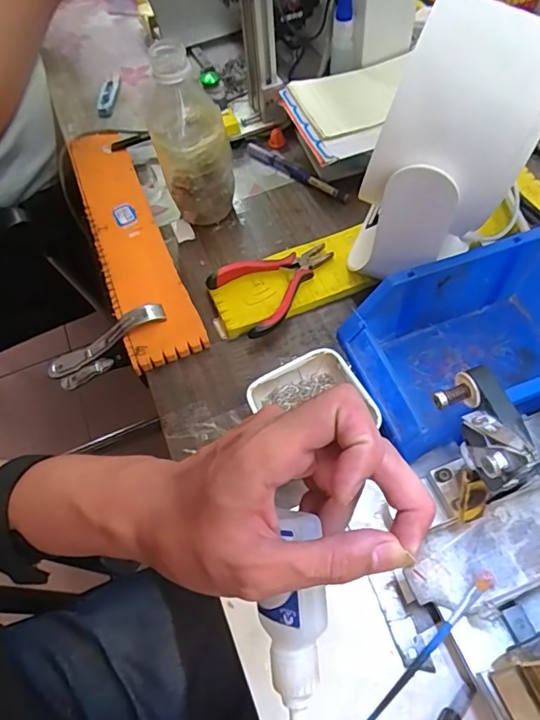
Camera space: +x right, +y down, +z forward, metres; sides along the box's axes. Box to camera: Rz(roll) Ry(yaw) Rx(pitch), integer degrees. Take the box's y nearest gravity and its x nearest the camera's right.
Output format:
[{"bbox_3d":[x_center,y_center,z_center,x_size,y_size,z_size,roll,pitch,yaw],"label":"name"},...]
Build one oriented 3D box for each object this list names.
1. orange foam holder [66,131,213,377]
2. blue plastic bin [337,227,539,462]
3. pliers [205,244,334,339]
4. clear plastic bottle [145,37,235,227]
[{"bbox_3d":[-0.152,-0.136,0.525,0.067,0.017,0.350,-22,59,-8],"label":"orange foam holder"},{"bbox_3d":[0.162,-0.011,0.378,0.189,0.078,0.117,-16,58,-7],"label":"blue plastic bin"},{"bbox_3d":[0.009,-0.074,0.458,0.111,0.015,0.076,-32,63,-16],"label":"pliers"},{"bbox_3d":[-0.076,-0.211,0.479,0.066,0.170,0.071,-17,59,-6],"label":"clear plastic bottle"}]

